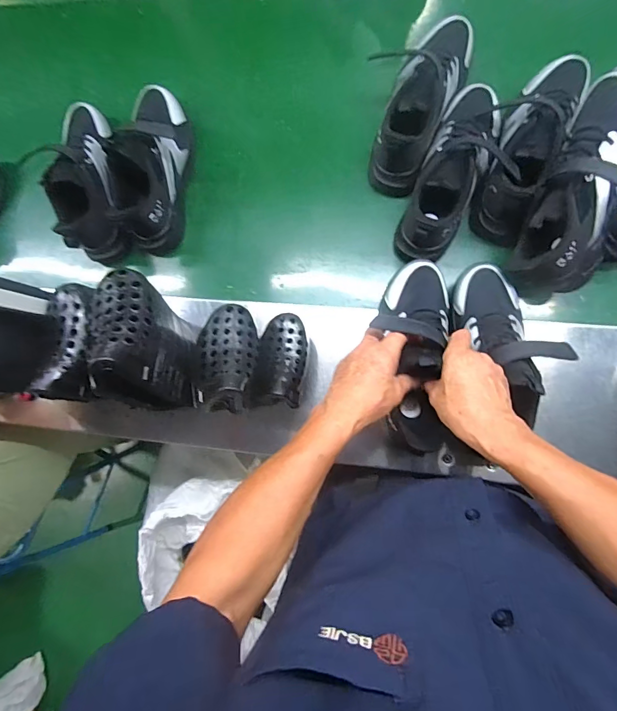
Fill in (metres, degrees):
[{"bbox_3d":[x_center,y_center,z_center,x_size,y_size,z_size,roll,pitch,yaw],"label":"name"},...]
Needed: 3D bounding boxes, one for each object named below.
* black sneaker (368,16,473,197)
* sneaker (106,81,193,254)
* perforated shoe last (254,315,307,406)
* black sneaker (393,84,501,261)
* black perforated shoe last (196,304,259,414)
[{"bbox_3d":[0.167,-0.377,0.566,0.082,0.107,0.247,27,91,8],"label":"black sneaker"},{"bbox_3d":[-0.249,-0.298,0.592,0.078,0.128,0.245,6,88,8],"label":"sneaker"},{"bbox_3d":[-0.035,0.004,0.505,0.062,0.049,0.121,2,88,8],"label":"perforated shoe last"},{"bbox_3d":[0.205,-0.262,0.551,0.083,0.103,0.255,24,91,8],"label":"black sneaker"},{"bbox_3d":[-0.101,0.001,0.455,0.077,0.062,0.125,-11,86,7],"label":"black perforated shoe last"}]

